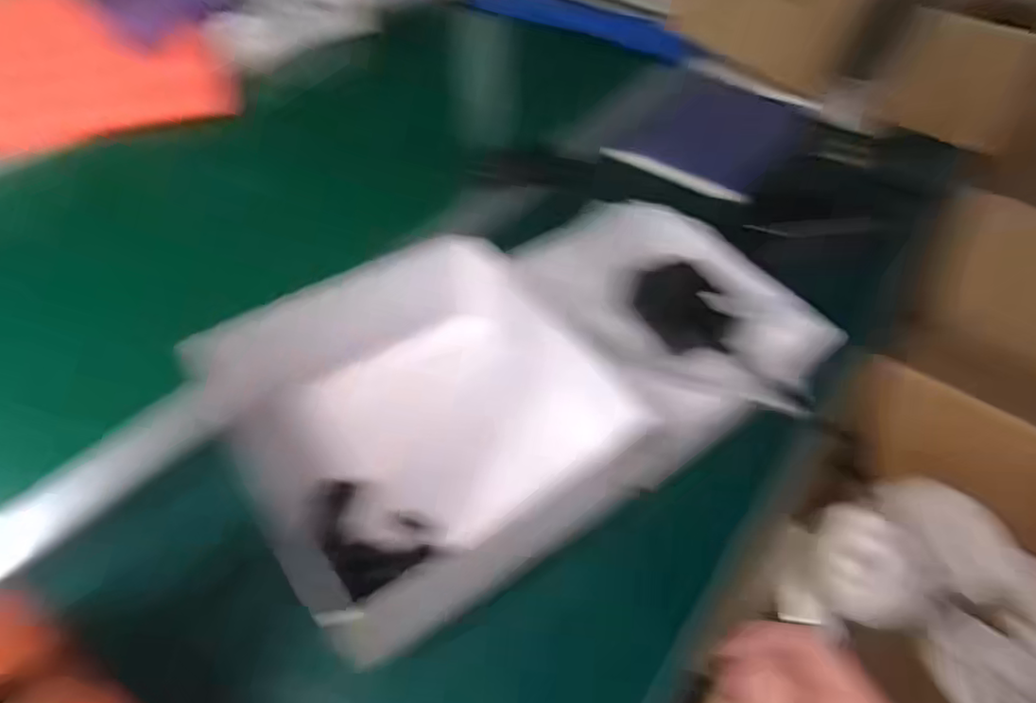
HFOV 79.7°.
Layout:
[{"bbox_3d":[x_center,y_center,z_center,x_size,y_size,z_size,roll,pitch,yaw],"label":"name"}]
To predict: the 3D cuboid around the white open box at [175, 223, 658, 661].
[{"bbox_3d":[-0.059,0.043,0.413,0.222,0.087,0.214,-27,57,-25],"label":"white open box"}]

